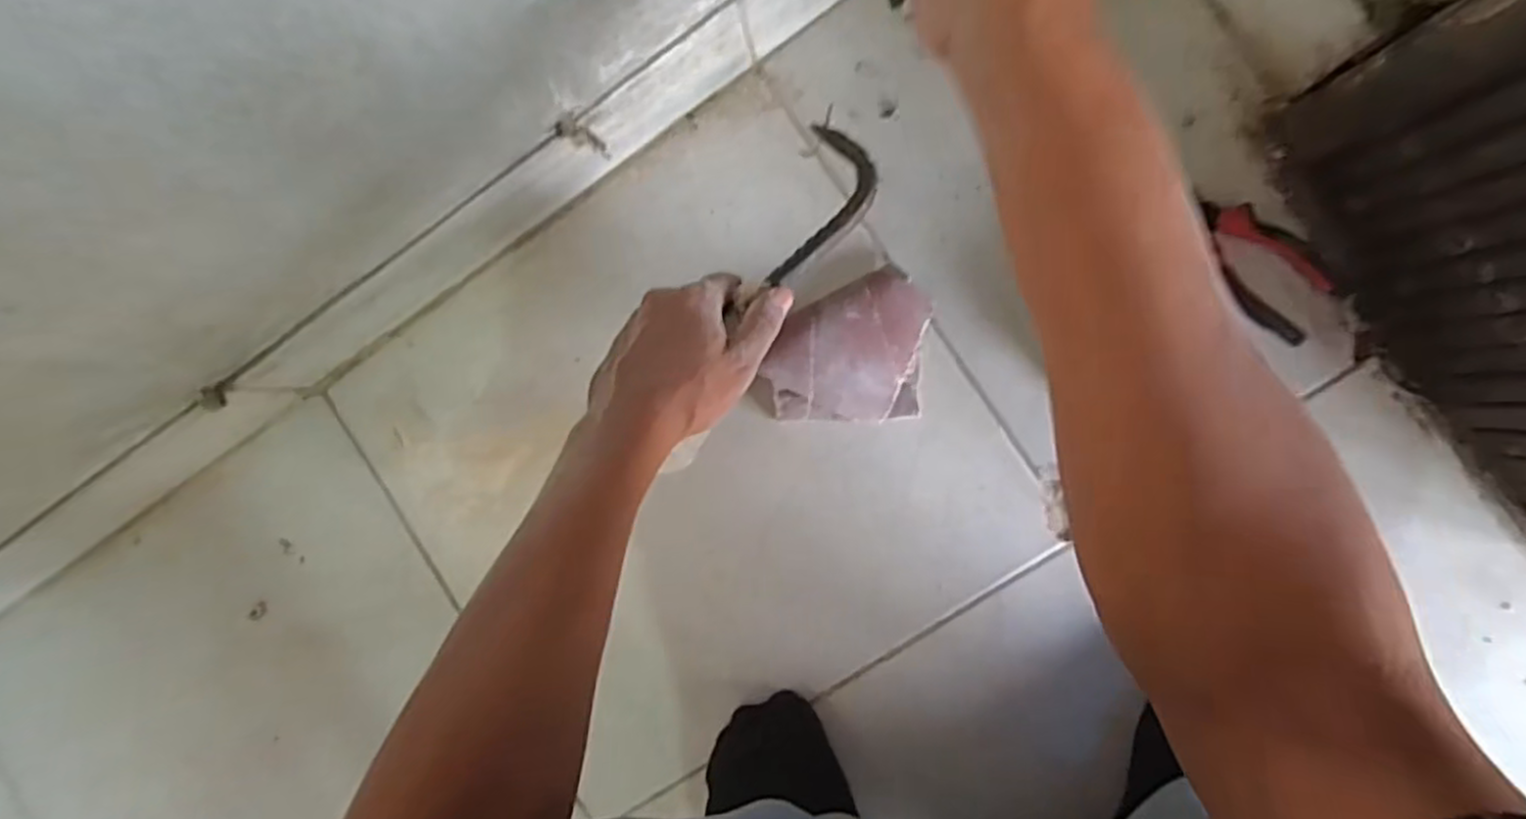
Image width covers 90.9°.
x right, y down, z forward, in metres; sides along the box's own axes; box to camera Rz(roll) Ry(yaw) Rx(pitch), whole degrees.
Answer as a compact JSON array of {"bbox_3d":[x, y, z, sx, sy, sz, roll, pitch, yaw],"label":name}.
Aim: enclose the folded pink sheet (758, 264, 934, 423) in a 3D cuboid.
[{"bbox_3d":[0.058,-0.042,0.516,0.105,0.019,0.099,1,91,7],"label":"folded pink sheet"}]

